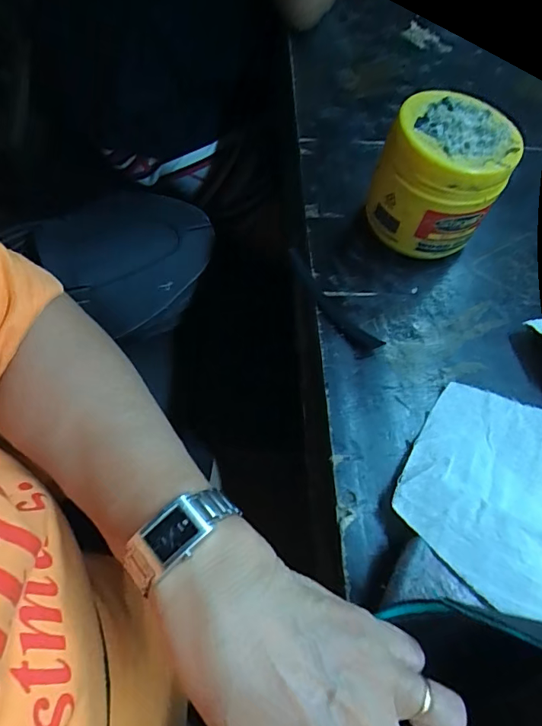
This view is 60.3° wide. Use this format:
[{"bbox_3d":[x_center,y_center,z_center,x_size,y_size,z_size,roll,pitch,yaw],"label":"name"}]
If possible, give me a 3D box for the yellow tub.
[{"bbox_3d":[0.127,-0.140,0.359,0.089,0.091,0.072,23,64,7],"label":"yellow tub"}]

